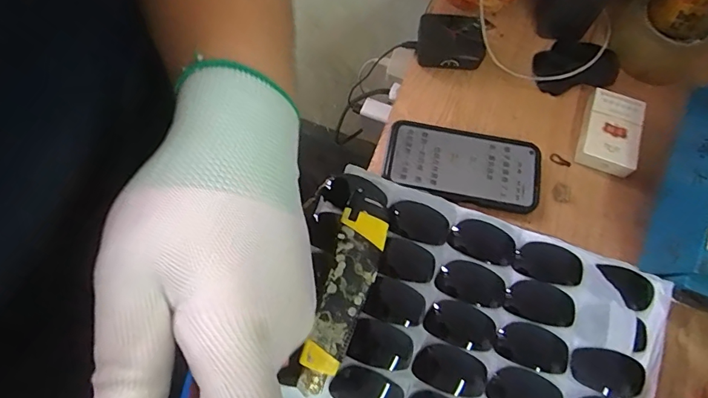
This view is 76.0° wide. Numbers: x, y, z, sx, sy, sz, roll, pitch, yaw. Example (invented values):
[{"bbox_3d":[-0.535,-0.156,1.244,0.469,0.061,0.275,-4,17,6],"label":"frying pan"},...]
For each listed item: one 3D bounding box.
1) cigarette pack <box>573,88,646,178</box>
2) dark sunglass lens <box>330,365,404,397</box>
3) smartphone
[{"bbox_3d":[0.281,-0.075,0.498,0.056,0.028,0.086,17,70,5],"label":"cigarette pack"},{"bbox_3d":[0.012,0.158,0.368,0.060,0.011,0.035,29,81,-5],"label":"dark sunglass lens"},{"bbox_3d":[0.117,-0.035,0.488,0.162,0.014,0.081,13,69,4],"label":"smartphone"}]

